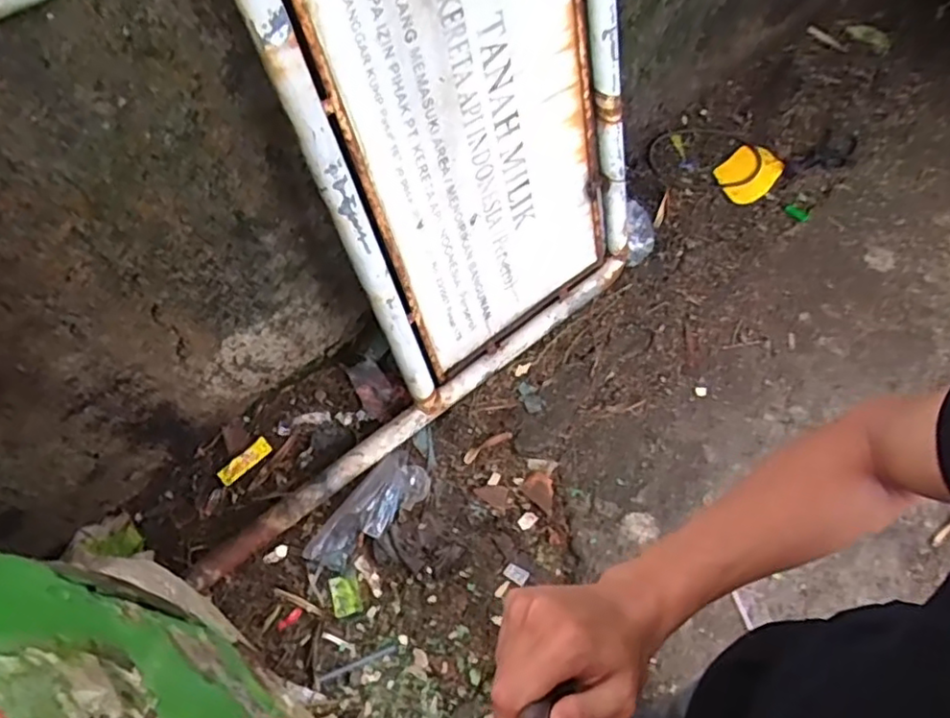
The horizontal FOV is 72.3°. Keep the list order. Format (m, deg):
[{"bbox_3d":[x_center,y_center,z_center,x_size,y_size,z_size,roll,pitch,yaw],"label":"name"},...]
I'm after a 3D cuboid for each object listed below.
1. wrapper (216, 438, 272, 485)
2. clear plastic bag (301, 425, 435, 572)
[{"bbox_3d":[-0.529,0.235,1.494,0.128,0.010,0.042,-41,93,-15],"label":"wrapper"},{"bbox_3d":[-0.217,0.320,1.466,0.379,0.052,0.119,-39,63,-19],"label":"clear plastic bag"}]

